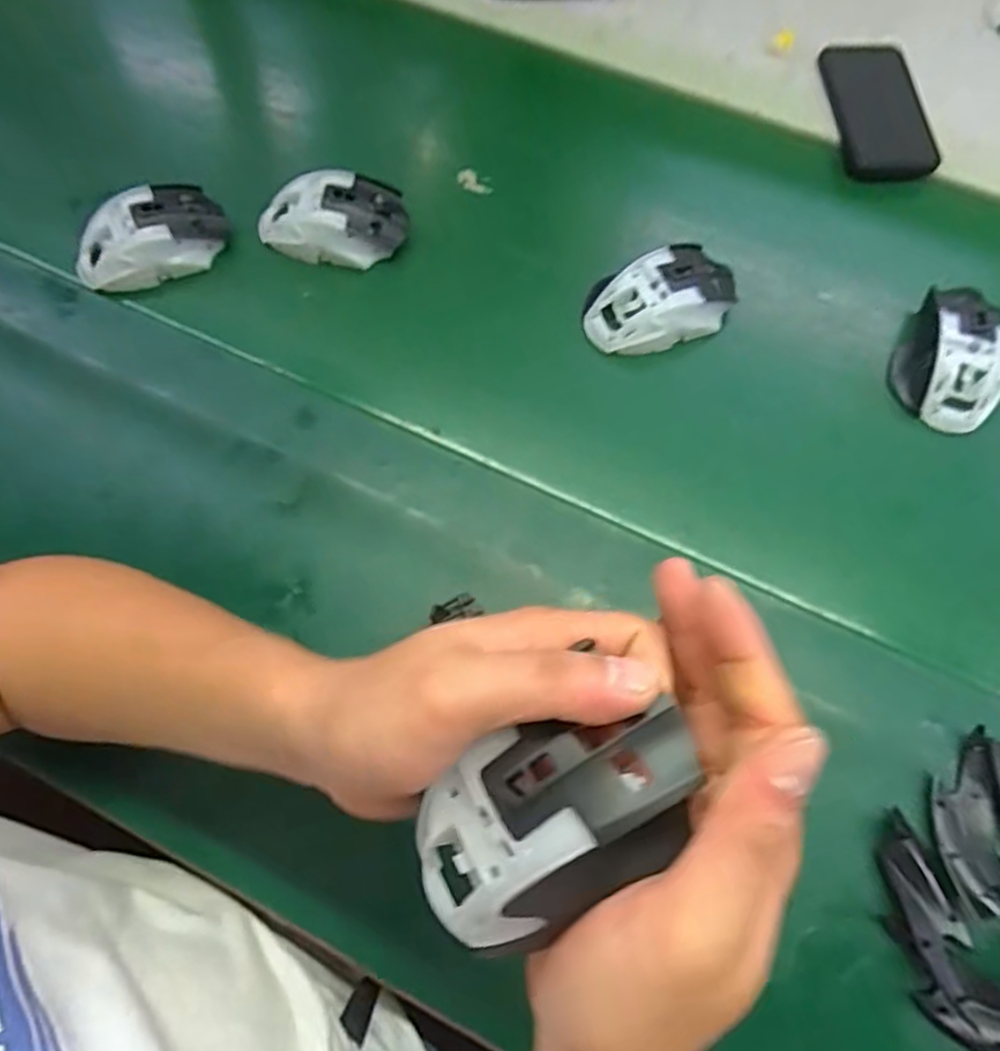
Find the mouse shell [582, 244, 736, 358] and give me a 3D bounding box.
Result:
[{"bbox_3d":[0.120,-0.171,0.520,0.112,0.035,0.065,-21,71,-5],"label":"mouse shell"}]

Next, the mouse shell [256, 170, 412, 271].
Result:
[{"bbox_3d":[-0.132,-0.242,0.554,0.114,0.048,0.060,0,70,2],"label":"mouse shell"}]

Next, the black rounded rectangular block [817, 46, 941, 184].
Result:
[{"bbox_3d":[0.318,-0.352,0.590,0.072,0.014,0.140,-6,70,0],"label":"black rounded rectangular block"}]

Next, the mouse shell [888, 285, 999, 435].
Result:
[{"bbox_3d":[0.329,-0.126,0.501,0.067,0.036,0.105,20,72,9],"label":"mouse shell"}]

